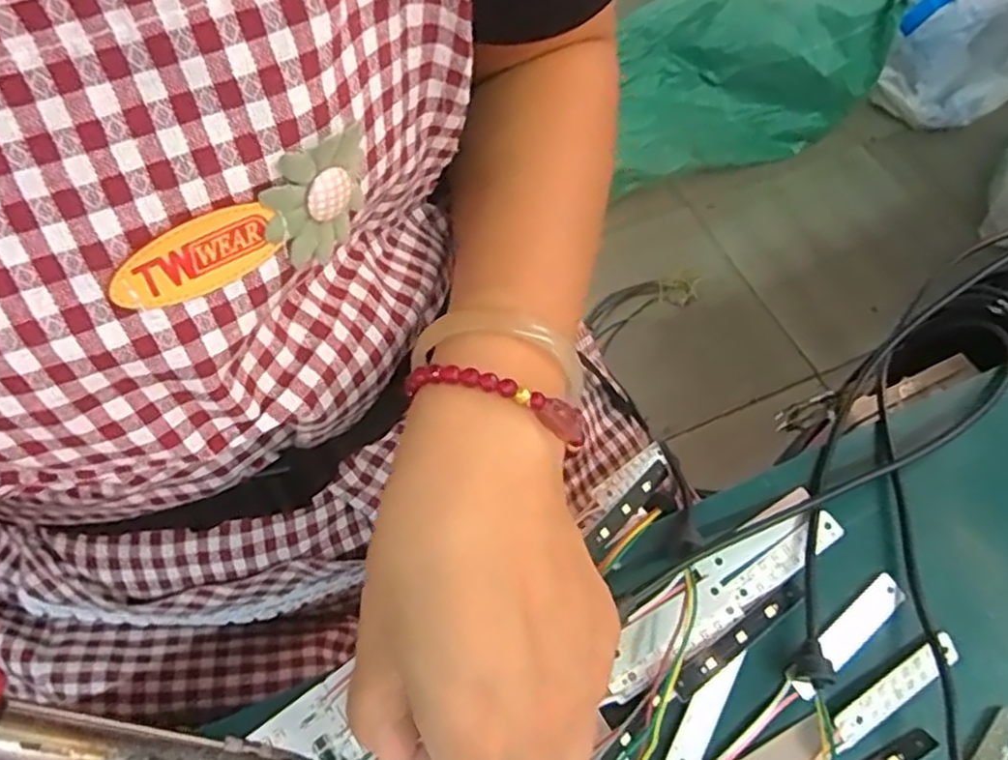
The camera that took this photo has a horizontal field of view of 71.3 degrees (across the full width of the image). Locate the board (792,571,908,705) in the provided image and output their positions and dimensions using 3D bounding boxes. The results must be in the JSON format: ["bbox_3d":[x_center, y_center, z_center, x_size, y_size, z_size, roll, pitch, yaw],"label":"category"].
[{"bbox_3d":[0.131,0.096,0.266,0.059,0.010,0.013,-34,67,-17],"label":"board"}]

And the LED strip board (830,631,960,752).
[{"bbox_3d":[0.142,0.114,0.257,0.057,0.010,0.011,-30,67,-15],"label":"LED strip board"}]

